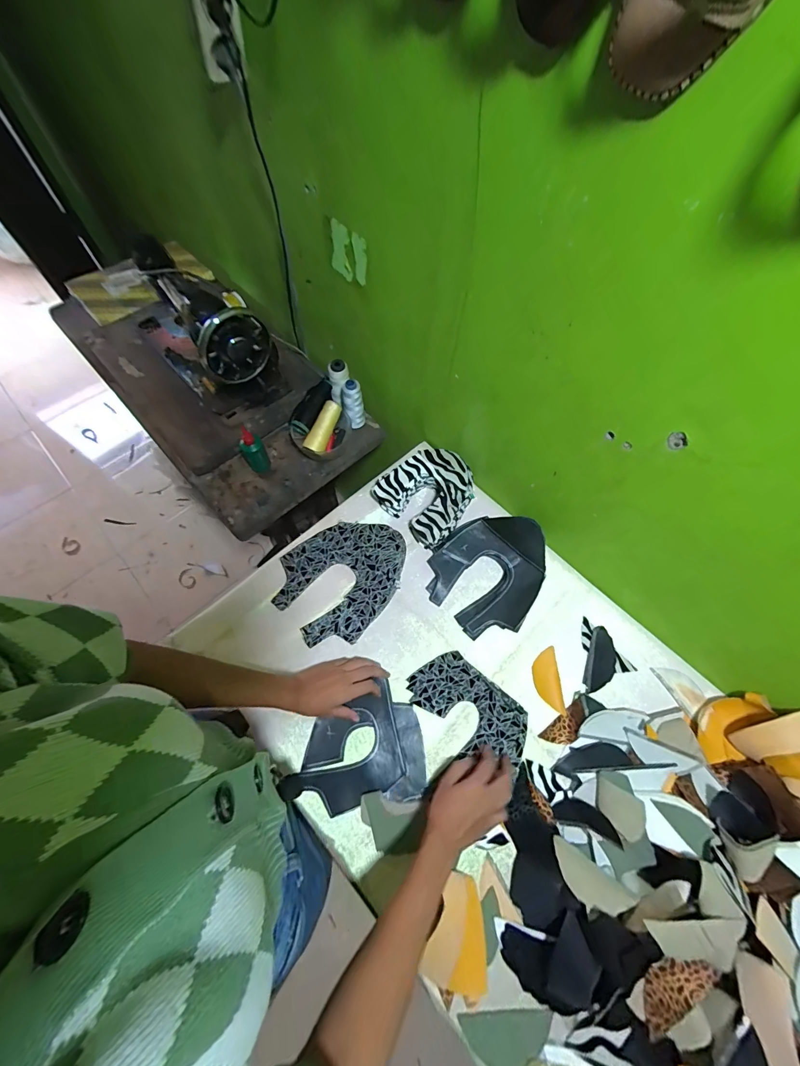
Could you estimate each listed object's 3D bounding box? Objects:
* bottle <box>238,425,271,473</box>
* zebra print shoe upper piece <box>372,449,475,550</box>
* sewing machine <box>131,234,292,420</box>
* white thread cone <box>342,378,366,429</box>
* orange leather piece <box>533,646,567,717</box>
[{"bbox_3d":[-0.291,-0.163,0.764,0.046,0.108,0.039,-28,69,-14],"label":"bottle"},{"bbox_3d":[0.057,-0.083,0.747,0.167,0.072,0.162,41,70,16],"label":"zebra print shoe upper piece"},{"bbox_3d":[-0.433,-0.451,0.817,0.177,0.219,0.386,-39,72,-18],"label":"sewing machine"},{"bbox_3d":[-0.097,-0.268,0.811,0.039,0.109,0.035,-6,65,-4],"label":"white thread cone"},{"bbox_3d":[0.248,0.249,0.647,0.043,0.004,0.102,-6,68,4],"label":"orange leather piece"}]

